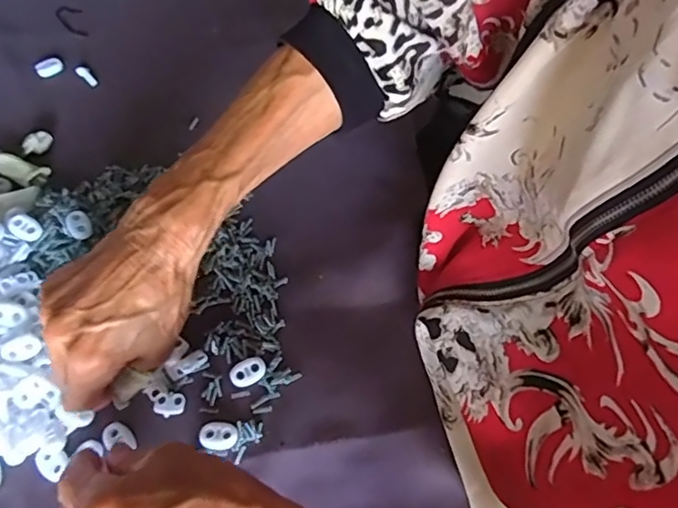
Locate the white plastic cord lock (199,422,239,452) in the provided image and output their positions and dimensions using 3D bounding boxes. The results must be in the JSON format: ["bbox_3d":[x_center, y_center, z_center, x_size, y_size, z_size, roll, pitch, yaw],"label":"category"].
[{"bbox_3d":[-0.072,0.110,0.351,0.022,0.004,0.016,12,62,4],"label":"white plastic cord lock"}]

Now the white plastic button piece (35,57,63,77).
[{"bbox_3d":[-0.246,-0.159,0.496,0.022,0.007,0.011,-30,67,-17],"label":"white plastic button piece"}]

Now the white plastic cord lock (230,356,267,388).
[{"bbox_3d":[-0.058,0.075,0.371,0.023,0.005,0.015,-29,66,-17],"label":"white plastic cord lock"}]

